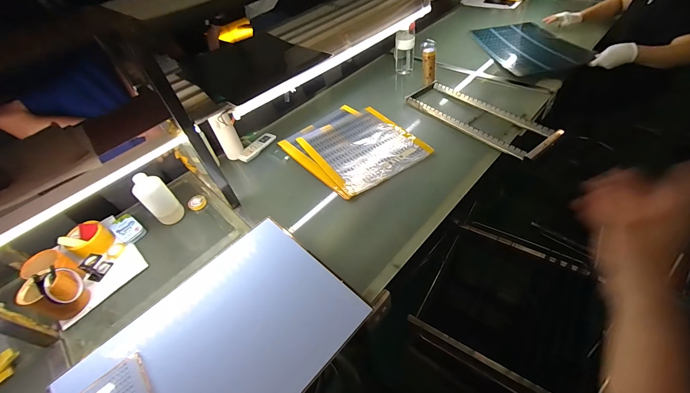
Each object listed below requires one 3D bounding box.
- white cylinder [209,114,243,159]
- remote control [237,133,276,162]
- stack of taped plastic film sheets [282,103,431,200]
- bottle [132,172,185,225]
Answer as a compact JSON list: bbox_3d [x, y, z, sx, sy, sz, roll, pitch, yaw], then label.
[{"bbox_3d":[-0.404,-0.208,1.013,0.062,0.166,0.055,-23,49,-12],"label":"white cylinder"},{"bbox_3d":[-0.322,-0.183,1.076,0.051,0.025,0.166,17,53,22],"label":"remote control"},{"bbox_3d":[0.024,-0.186,1.050,0.378,0.016,0.454,-32,51,-21],"label":"stack of taped plastic film sheets"},{"bbox_3d":[-0.537,0.013,0.851,0.071,0.171,0.072,29,58,30],"label":"bottle"}]

